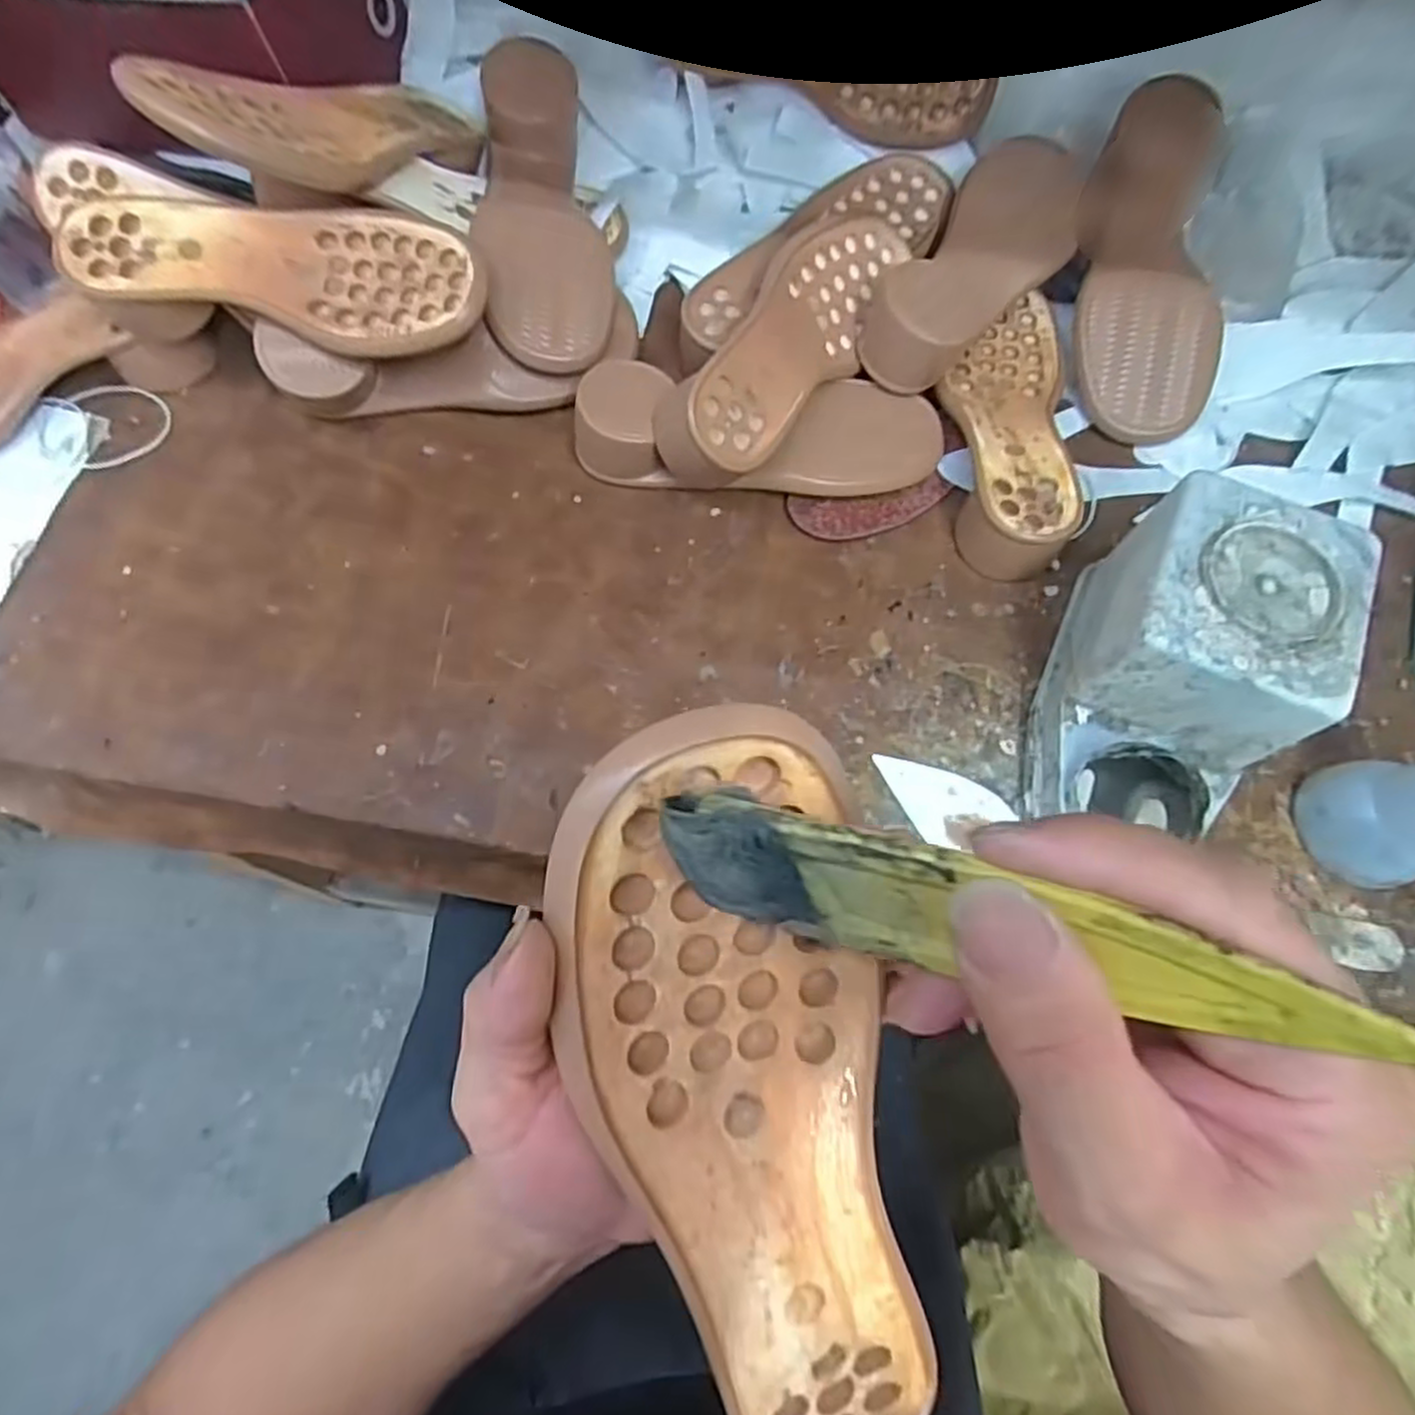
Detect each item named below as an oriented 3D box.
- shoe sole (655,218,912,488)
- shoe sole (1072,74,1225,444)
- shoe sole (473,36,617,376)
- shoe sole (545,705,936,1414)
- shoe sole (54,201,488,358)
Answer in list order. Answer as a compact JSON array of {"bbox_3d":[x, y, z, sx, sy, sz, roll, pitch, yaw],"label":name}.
[{"bbox_3d":[0.050,-0.241,0.513,0.081,0.073,0.242,49,59,-27],"label":"shoe sole"},{"bbox_3d":[0.309,-0.309,0.546,0.088,0.041,0.238,2,91,12],"label":"shoe sole"},{"bbox_3d":[-0.117,-0.339,0.528,0.087,0.057,0.224,-10,71,-5],"label":"shoe sole"},{"bbox_3d":[0.016,0.116,0.211,0.080,0.022,0.233,-15,102,-4],"label":"shoe sole"},{"bbox_3d":[-0.258,-0.273,0.474,0.240,0.043,0.090,7,69,1],"label":"shoe sole"}]

